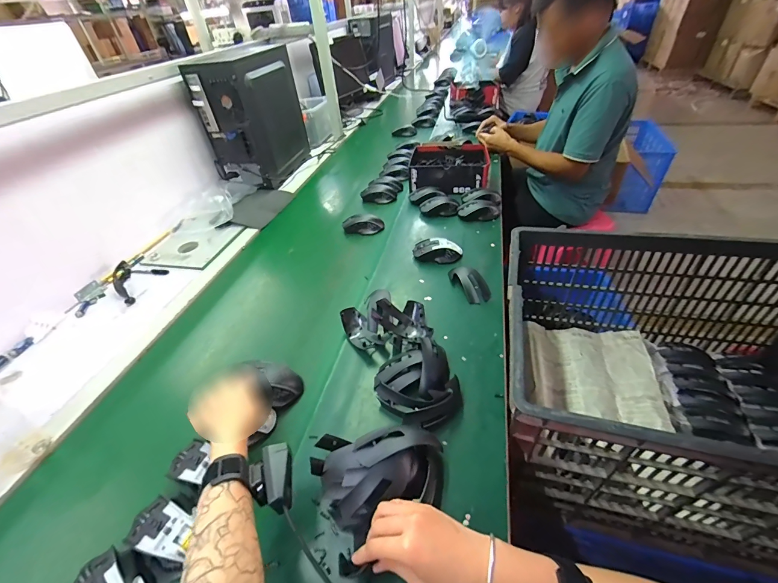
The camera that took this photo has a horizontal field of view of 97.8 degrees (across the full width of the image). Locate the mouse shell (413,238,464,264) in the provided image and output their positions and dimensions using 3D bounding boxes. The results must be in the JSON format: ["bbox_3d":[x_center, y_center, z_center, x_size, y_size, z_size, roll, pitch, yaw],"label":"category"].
[{"bbox_3d":[0.118,-0.100,0.826,0.117,0.038,0.060,6,39,15],"label":"mouse shell"}]

